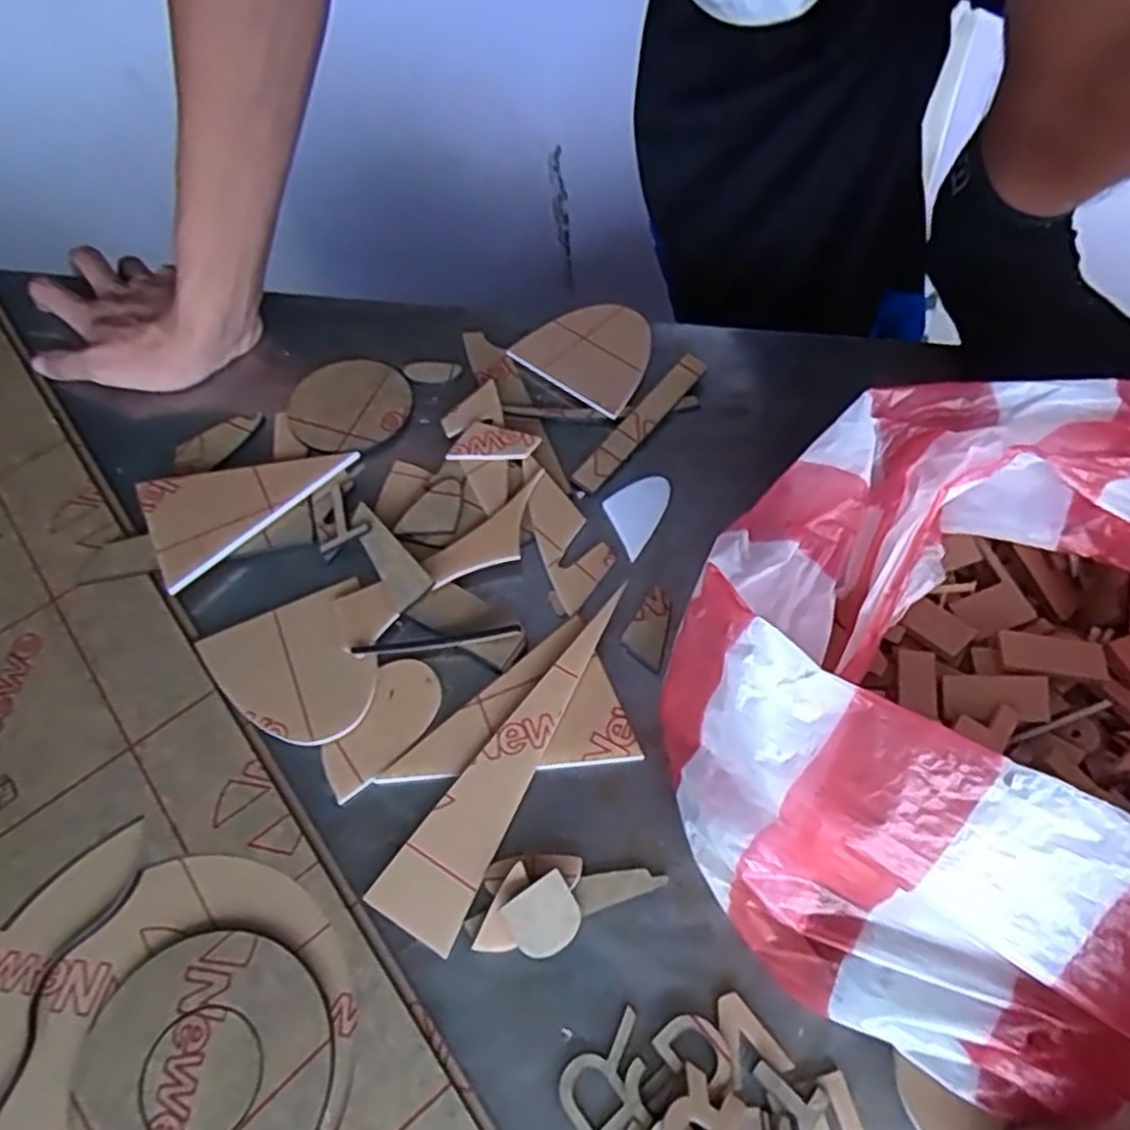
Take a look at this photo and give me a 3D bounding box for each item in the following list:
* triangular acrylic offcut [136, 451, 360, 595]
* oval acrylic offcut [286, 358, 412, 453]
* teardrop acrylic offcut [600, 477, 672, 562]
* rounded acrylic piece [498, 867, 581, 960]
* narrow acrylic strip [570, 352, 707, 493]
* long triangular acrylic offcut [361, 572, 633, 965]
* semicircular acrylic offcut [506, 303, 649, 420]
[{"bbox_3d":[-0.180,-0.041,0.410,0.062,0.007,0.111,36,65,22],"label":"triangular acrylic offcut"},{"bbox_3d":[-0.128,-0.095,0.442,0.070,0.005,0.067,26,65,17],"label":"oval acrylic offcut"},{"bbox_3d":[0.036,-0.029,0.398,0.030,0.004,0.048,24,64,16],"label":"teardrop acrylic offcut"},{"bbox_3d":[-0.008,0.141,0.301,0.028,0.004,0.027,-31,87,-14],"label":"rounded acrylic piece"},{"bbox_3d":[0.041,-0.081,0.423,0.018,0.005,0.105,38,72,10],"label":"narrow acrylic strip"},{"bbox_3d":[-0.027,0.081,0.338,0.038,0.008,0.165,24,64,16],"label":"long triangular acrylic offcut"},{"bbox_3d":[0.015,-0.129,0.453,0.079,0.010,0.079,28,63,20],"label":"semicircular acrylic offcut"}]

